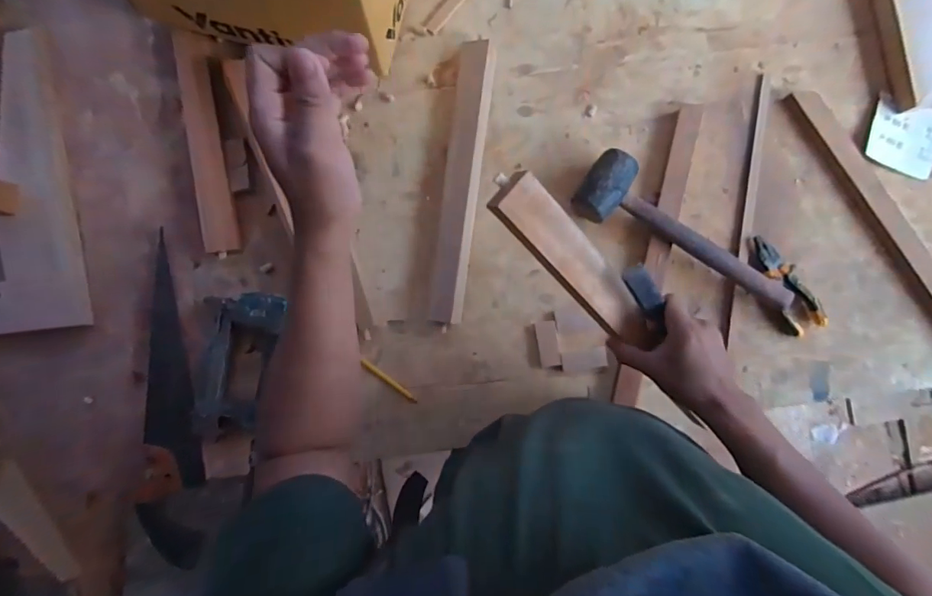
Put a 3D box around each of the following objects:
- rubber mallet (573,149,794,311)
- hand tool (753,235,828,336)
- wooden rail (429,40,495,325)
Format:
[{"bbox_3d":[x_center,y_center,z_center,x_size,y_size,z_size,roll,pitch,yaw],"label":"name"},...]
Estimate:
[{"bbox_3d":[0.315,-0.091,0.653,0.337,0.054,0.098,31,90,2],"label":"rubber mallet"},{"bbox_3d":[0.470,-0.021,0.666,0.058,0.012,0.156,-25,89,1],"label":"hand tool"},{"bbox_3d":[-0.007,-0.170,0.673,0.051,0.032,0.410,7,90,2],"label":"wooden rail"}]

